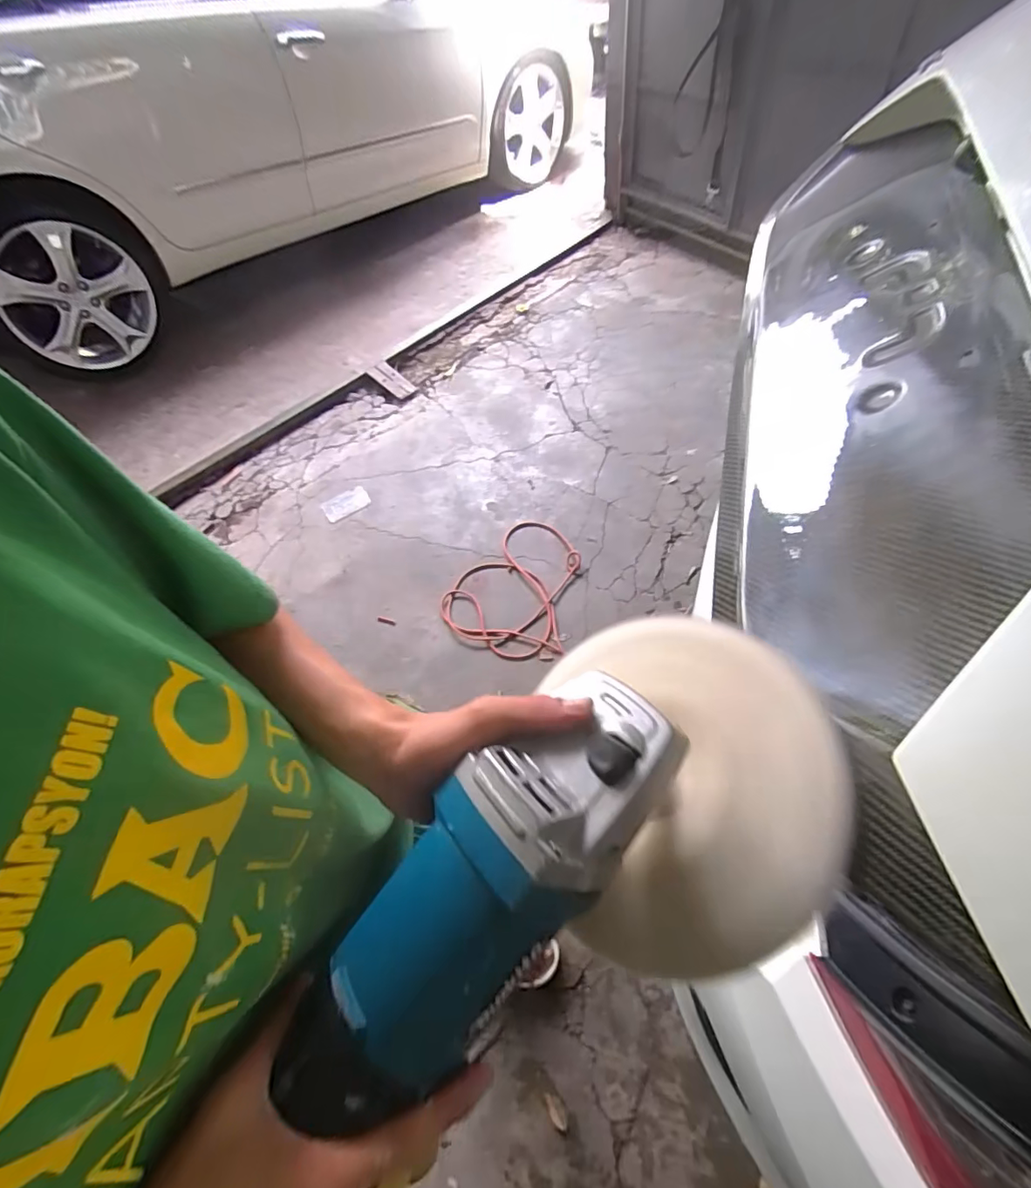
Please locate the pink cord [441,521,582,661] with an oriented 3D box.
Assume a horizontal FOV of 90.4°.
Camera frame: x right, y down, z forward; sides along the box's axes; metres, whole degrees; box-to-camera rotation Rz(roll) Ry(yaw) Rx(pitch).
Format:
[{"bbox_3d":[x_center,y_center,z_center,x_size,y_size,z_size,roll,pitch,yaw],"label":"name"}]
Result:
[{"bbox_3d":[0.020,-0.030,1.651,0.406,0.022,0.486,22,63,20],"label":"pink cord"}]

